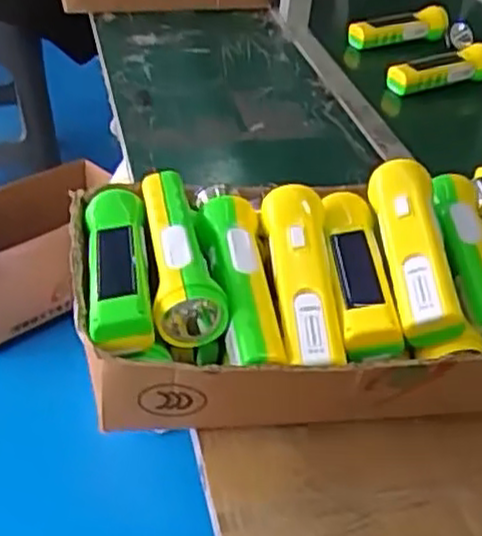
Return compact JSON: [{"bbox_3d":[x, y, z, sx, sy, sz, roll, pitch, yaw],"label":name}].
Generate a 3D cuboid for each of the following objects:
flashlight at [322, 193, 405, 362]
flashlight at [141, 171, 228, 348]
[{"bbox_3d":[0.089,0.004,0.583,0.042,0.041,0.168,2,37,-5],"label":"flashlight"},{"bbox_3d":[-0.046,-0.012,0.582,0.053,0.047,0.161,-2,37,-10],"label":"flashlight"}]

